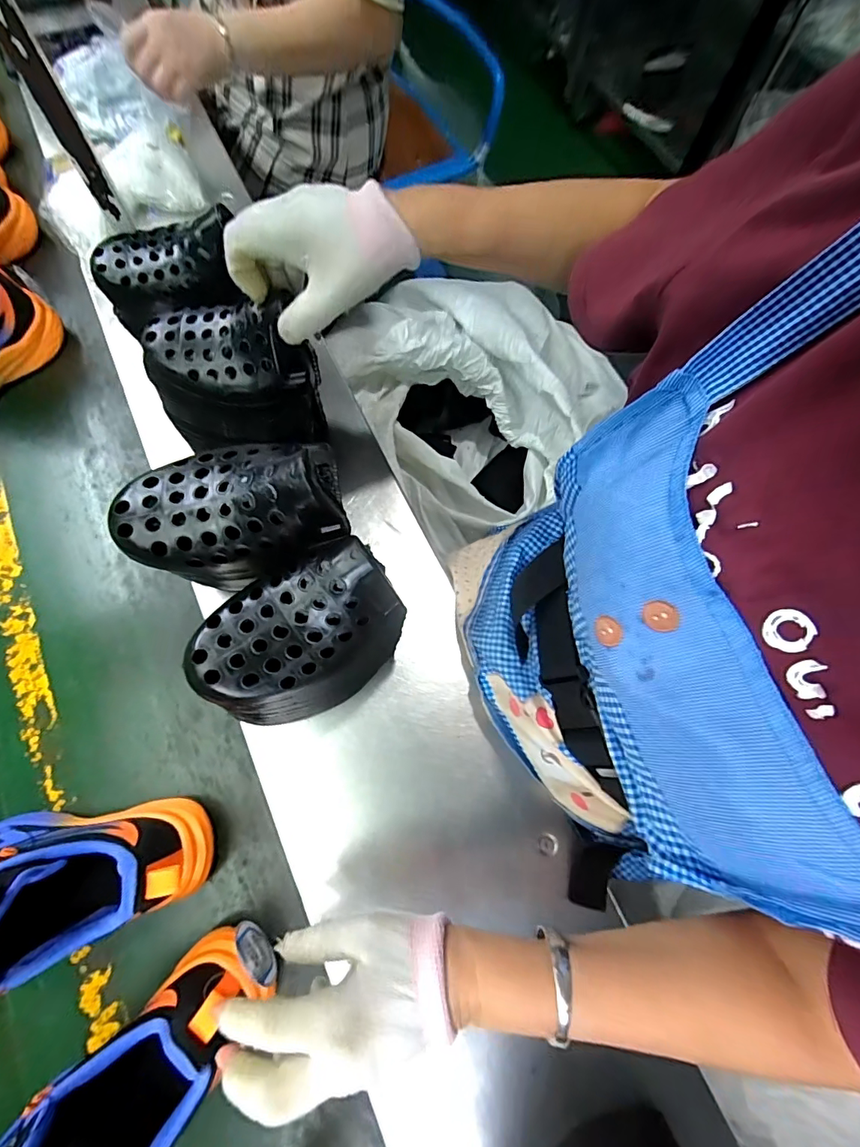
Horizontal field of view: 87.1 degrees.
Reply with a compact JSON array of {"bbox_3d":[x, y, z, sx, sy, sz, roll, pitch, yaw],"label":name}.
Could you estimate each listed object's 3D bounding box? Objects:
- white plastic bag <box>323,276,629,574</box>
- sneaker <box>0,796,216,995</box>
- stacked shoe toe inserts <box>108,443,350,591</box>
[{"bbox_3d":[0.089,-0.329,0.936,0.486,0.267,0.552,35,73,7],"label":"white plastic bag"},{"bbox_3d":[-0.295,0.232,0.336,0.234,0.131,0.085,-5,72,-3],"label":"sneaker"},{"bbox_3d":[-0.132,-0.045,0.290,0.141,0.058,0.090,-11,73,-8],"label":"stacked shoe toe inserts"}]

